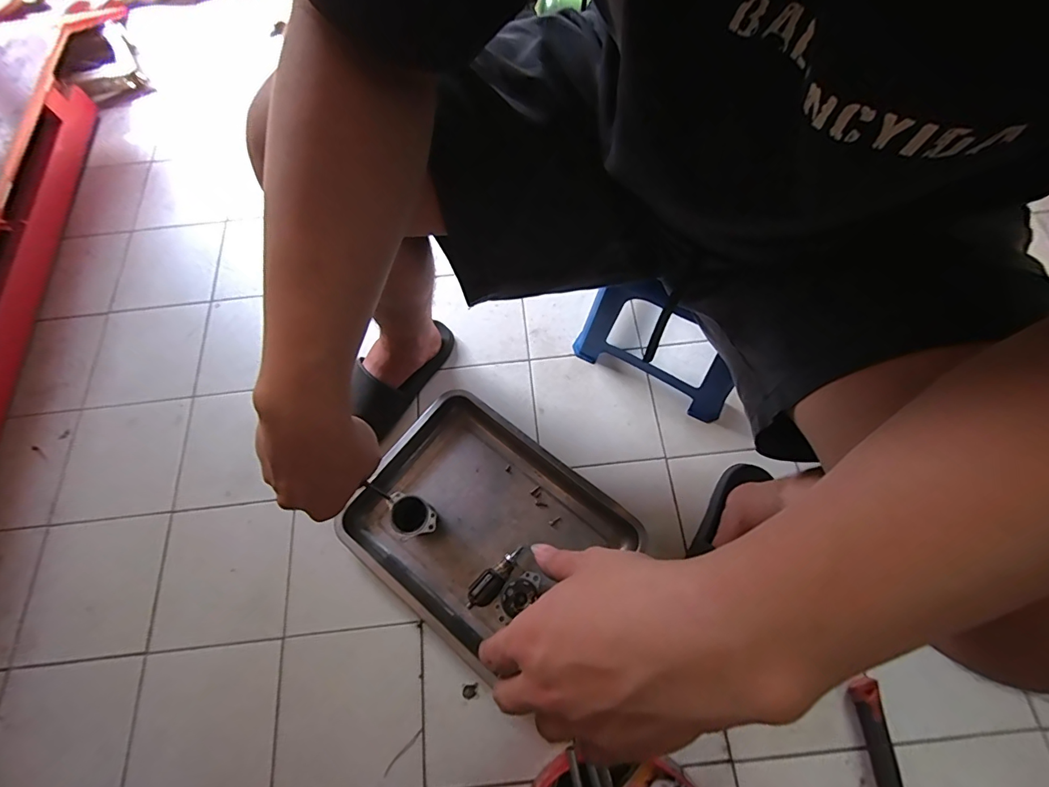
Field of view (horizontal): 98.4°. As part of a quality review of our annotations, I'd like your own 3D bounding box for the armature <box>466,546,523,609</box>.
[{"bbox_3d":[-0.041,0.265,0.653,0.104,0.028,0.038,-43,73,-13],"label":"armature"}]

